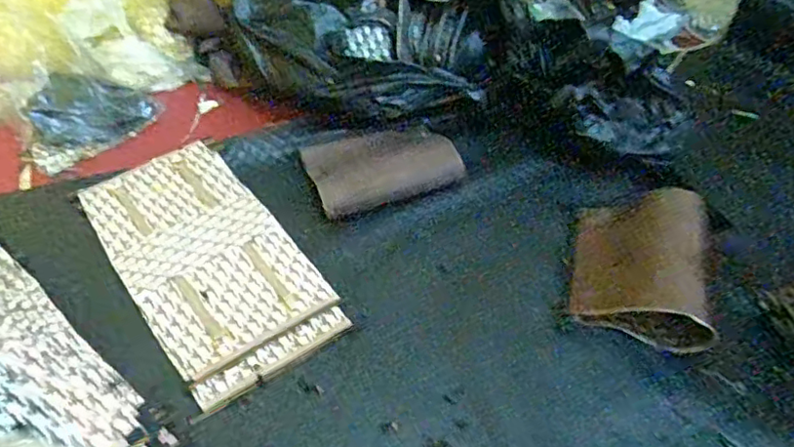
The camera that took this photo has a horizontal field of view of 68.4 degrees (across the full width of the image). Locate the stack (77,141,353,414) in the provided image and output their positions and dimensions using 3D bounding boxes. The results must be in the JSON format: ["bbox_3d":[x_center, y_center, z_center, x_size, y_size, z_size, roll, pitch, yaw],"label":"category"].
[{"bbox_3d":[-0.285,0.039,0.862,0.222,0.027,0.469,-31,57,-23],"label":"stack"}]

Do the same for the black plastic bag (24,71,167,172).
[{"bbox_3d":[-0.545,-0.191,1.026,0.126,0.091,0.230,27,52,21],"label":"black plastic bag"}]

